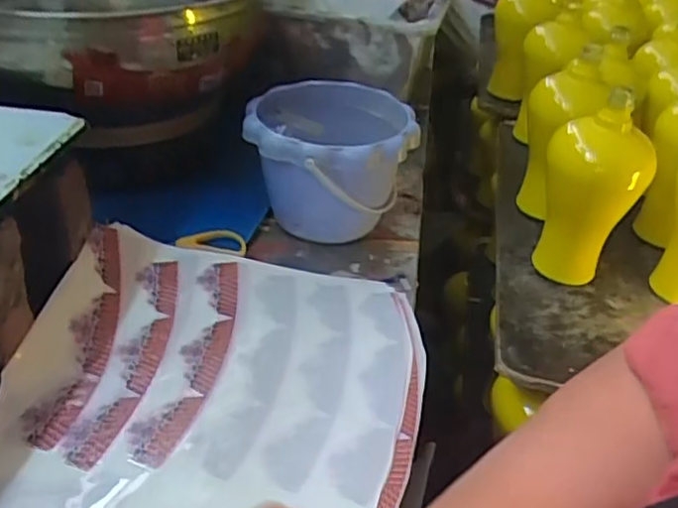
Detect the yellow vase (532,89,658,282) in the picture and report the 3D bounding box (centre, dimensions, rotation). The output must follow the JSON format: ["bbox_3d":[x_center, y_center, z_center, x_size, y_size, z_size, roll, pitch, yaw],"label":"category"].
[{"bbox_3d":[0.259,-0.056,0.689,0.101,0.193,0.084,16,35,12],"label":"yellow vase"}]

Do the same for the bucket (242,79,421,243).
[{"bbox_3d":[-0.013,-0.084,0.643,0.148,0.116,0.156,4,36,-3],"label":"bucket"}]

